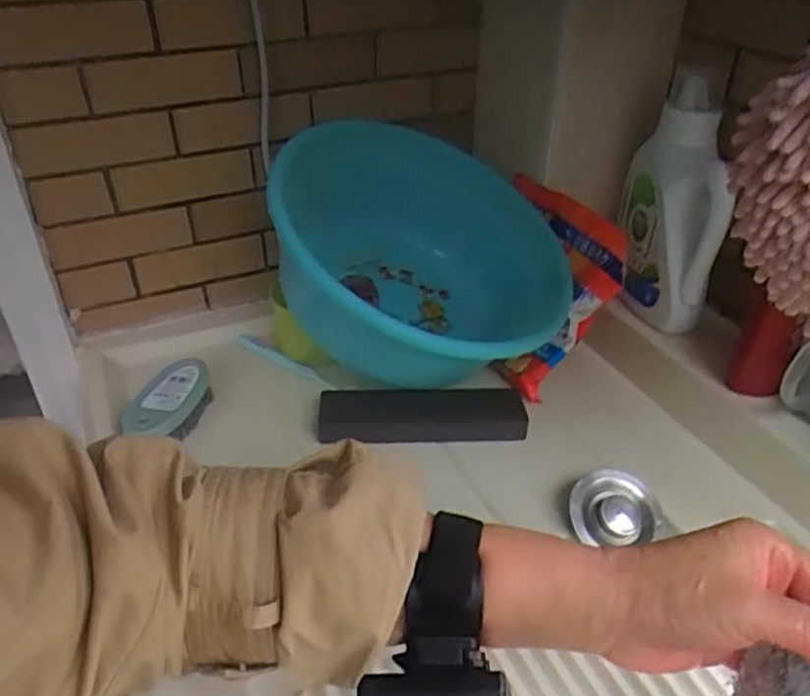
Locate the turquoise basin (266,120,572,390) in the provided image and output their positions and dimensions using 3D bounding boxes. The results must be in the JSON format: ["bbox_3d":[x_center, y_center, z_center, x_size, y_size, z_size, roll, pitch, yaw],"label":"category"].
[{"bbox_3d":[0.014,-0.095,0.716,0.313,0.149,0.313,21,55,-14],"label":"turquoise basin"}]

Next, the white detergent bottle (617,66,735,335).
[{"bbox_3d":[0.269,-0.145,0.696,0.081,0.250,0.104,3,12,4],"label":"white detergent bottle"}]

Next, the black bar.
[{"bbox_3d":[0.016,0.063,0.666,0.196,0.039,0.046,-1,35,-2],"label":"black bar"}]

